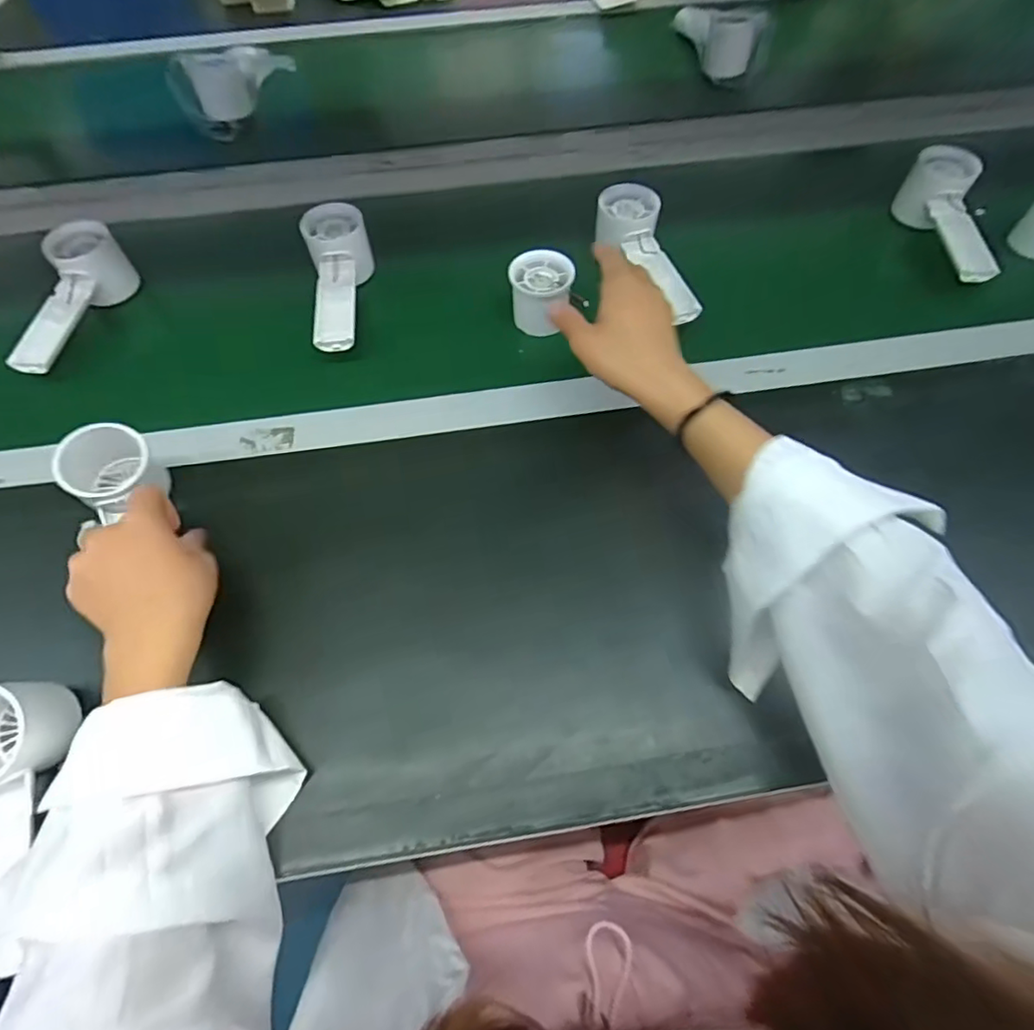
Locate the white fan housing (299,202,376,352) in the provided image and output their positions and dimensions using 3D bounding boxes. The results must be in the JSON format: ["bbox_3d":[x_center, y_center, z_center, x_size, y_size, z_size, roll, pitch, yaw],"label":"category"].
[{"bbox_3d":[-0.161,-0.213,0.535,0.056,0.060,0.160,-10,65,-4],"label":"white fan housing"}]

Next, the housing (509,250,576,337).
[{"bbox_3d":[0.022,-0.201,0.522,0.054,0.049,0.050,4,64,3],"label":"housing"}]

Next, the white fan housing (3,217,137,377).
[{"bbox_3d":[-0.411,-0.187,0.523,0.049,0.072,0.160,10,65,6],"label":"white fan housing"}]

